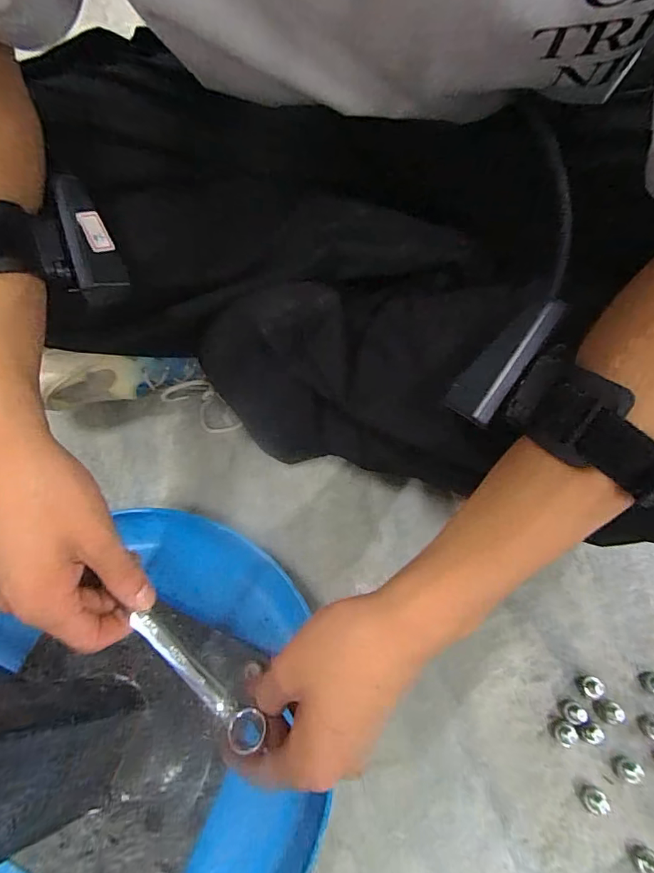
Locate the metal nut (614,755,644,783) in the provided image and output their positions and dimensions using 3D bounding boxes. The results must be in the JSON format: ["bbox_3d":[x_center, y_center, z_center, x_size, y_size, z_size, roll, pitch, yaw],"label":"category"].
[{"bbox_3d":[0.195,0.216,0.292,0.010,0.016,0.013,17,67,9],"label":"metal nut"}]

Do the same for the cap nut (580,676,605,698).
[{"bbox_3d":[0.184,0.173,0.311,0.012,0.014,0.013,-1,65,1],"label":"cap nut"}]

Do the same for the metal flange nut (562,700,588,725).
[{"bbox_3d":[0.169,0.188,0.306,0.012,0.012,0.014,14,66,8],"label":"metal flange nut"}]

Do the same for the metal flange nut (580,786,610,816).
[{"bbox_3d":[0.170,0.231,0.286,0.012,0.016,0.014,27,69,13],"label":"metal flange nut"}]

